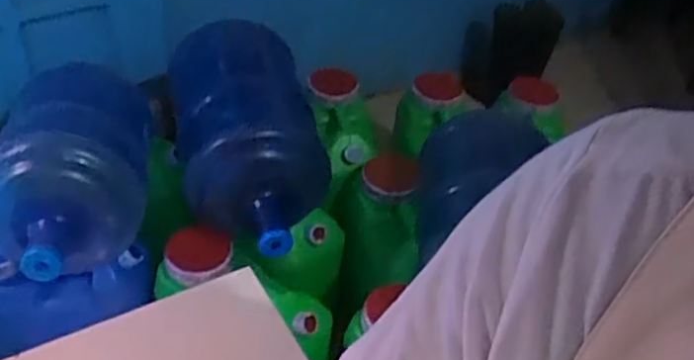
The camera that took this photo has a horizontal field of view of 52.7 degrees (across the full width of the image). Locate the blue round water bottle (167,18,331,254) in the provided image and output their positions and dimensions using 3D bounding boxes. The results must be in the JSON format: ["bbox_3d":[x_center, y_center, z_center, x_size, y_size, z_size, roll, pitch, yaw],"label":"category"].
[{"bbox_3d":[-0.186,-0.077,1.372,0.272,0.241,0.567,-8,44,-14],"label":"blue round water bottle"}]

